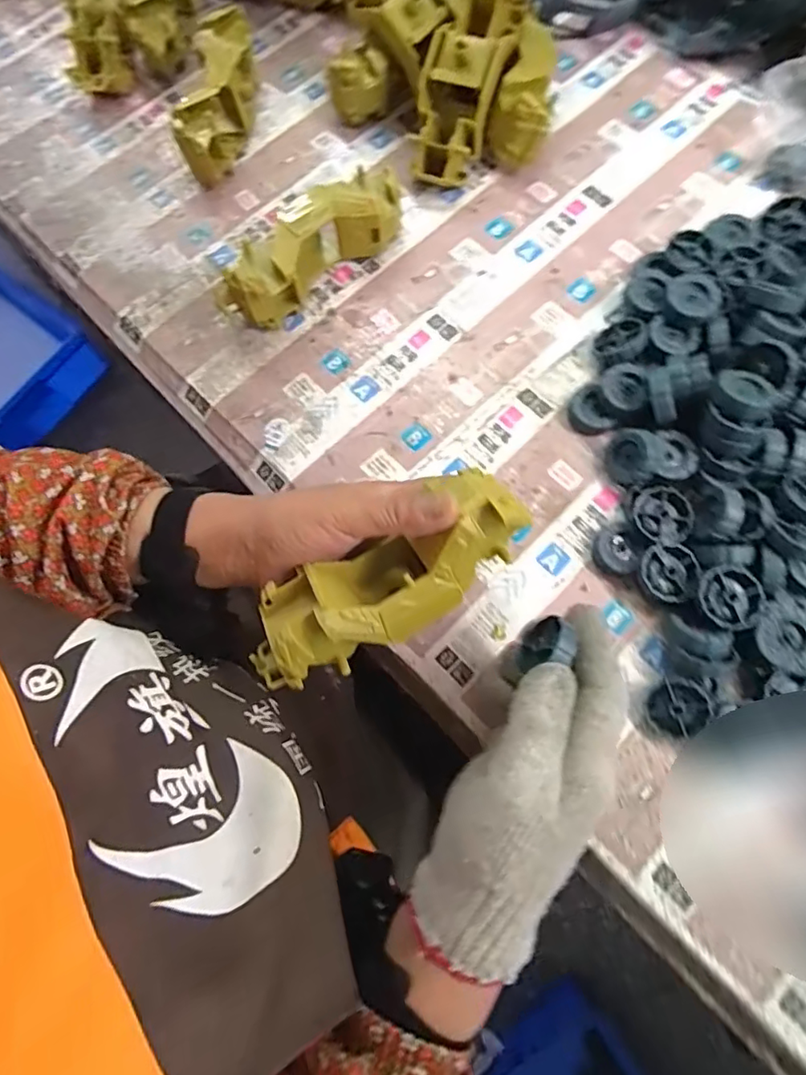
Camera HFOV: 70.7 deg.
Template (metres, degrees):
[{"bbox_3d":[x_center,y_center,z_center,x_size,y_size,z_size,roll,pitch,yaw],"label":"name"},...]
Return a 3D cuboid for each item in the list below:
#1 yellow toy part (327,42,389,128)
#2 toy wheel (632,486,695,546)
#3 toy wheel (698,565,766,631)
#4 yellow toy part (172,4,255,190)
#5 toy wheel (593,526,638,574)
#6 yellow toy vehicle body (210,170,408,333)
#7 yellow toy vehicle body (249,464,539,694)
[{"bbox_3d":[-0.039,-0.413,0.525,0.051,0.056,0.035,0,74,2],"label":"yellow toy part"},{"bbox_3d":[0.182,-0.015,0.398,0.036,0.011,0.042,-3,73,1],"label":"toy wheel"},{"bbox_3d":[0.214,0.040,0.373,0.038,0.014,0.041,-1,74,2],"label":"toy wheel"},{"bbox_3d":[-0.166,-0.410,0.526,0.053,0.059,0.166,2,74,3],"label":"yellow toy part"},{"bbox_3d":[0.150,0.011,0.403,0.026,0.016,0.033,-27,74,-6],"label":"toy wheel"},{"bbox_3d":[-0.076,-0.231,0.459,0.159,0.061,0.050,-38,76,-8],"label":"yellow toy vehicle body"},{"bbox_3d":[-0.011,0.025,0.325,0.172,0.055,0.064,-31,74,3],"label":"yellow toy vehicle body"}]

